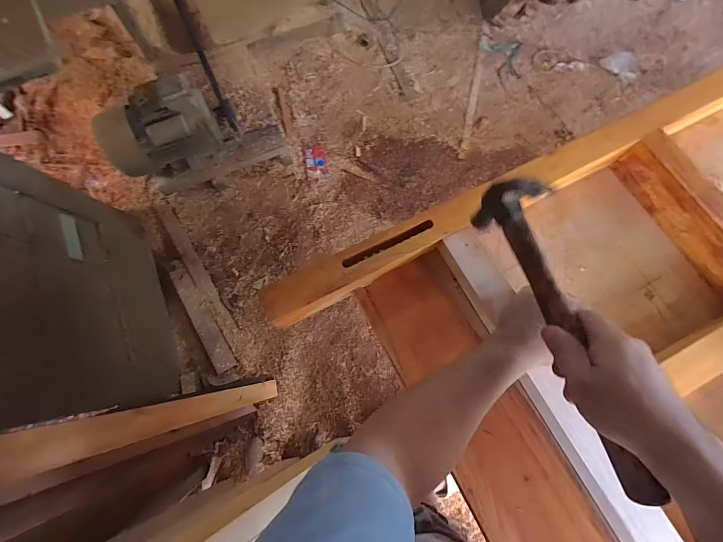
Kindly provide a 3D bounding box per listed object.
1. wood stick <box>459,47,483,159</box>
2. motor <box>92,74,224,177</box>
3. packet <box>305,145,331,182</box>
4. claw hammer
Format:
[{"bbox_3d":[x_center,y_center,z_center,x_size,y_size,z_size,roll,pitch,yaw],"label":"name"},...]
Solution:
[{"bbox_3d":[0.559,-0.850,1.682,0.043,0.019,0.649,12,77,3],"label":"wood stick"},{"bbox_3d":[-0.798,-0.581,1.330,0.418,0.272,0.254,-14,75,-4],"label":"motor"},{"bbox_3d":[-0.220,-0.521,1.604,0.100,0.012,0.175,-12,77,-3],"label":"packet"},{"bbox_3d":[0.207,0.054,0.348,0.033,0.099,0.328,-15,72,-3],"label":"claw hammer"}]

